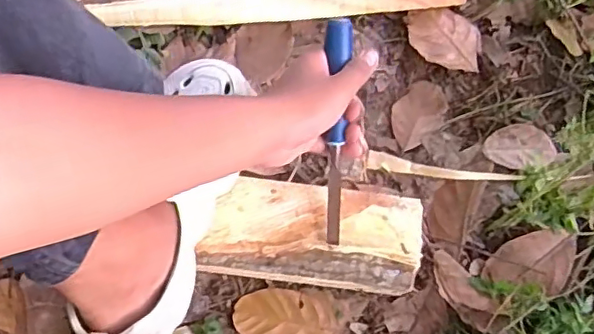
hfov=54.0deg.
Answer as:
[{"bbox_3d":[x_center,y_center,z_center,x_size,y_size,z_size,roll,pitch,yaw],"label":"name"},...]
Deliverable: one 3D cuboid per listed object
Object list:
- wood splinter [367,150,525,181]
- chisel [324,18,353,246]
[{"bbox_3d":[0.154,0.003,0.627,0.160,0.015,0.020,8,69,25],"label":"wood splinter"},{"bbox_3d":[0.036,-0.028,0.528,0.023,0.022,0.204,0,108,1],"label":"chisel"}]

